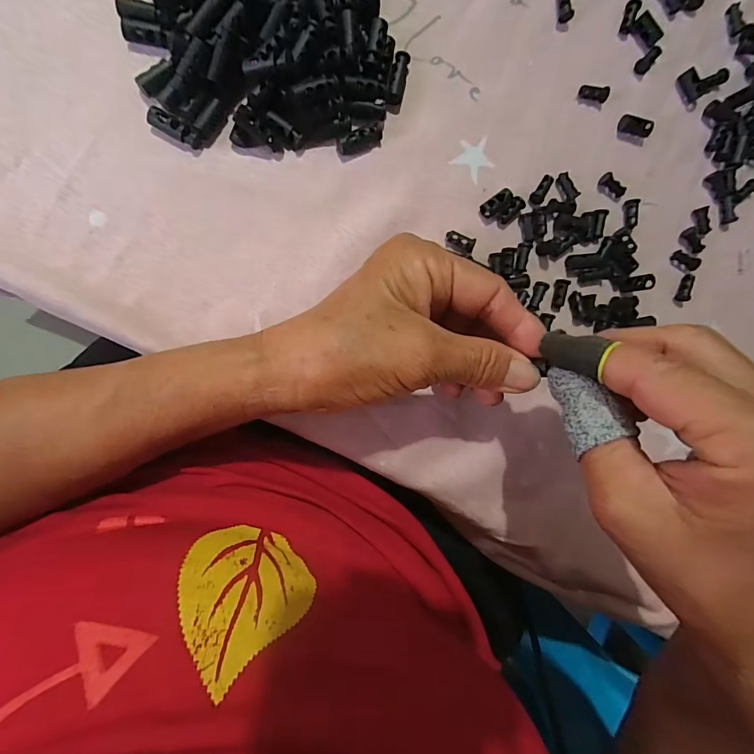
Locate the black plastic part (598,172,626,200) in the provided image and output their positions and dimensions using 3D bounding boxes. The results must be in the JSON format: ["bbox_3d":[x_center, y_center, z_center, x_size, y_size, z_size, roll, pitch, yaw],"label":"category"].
[{"bbox_3d":[0.143,-0.116,0.251,0.017,0.007,0.009,30,89,-10],"label":"black plastic part"}]

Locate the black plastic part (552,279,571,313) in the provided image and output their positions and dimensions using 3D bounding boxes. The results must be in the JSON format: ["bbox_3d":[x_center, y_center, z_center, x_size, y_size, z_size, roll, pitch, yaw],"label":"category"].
[{"bbox_3d":[0.110,-0.049,0.249,0.007,0.005,0.020,7,105,-9],"label":"black plastic part"}]

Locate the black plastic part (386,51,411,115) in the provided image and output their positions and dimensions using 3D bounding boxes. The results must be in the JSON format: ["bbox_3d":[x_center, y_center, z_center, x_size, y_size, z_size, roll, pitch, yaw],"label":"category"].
[{"bbox_3d":[0.012,-0.161,0.224,0.009,0.008,0.030,10,92,-10],"label":"black plastic part"}]

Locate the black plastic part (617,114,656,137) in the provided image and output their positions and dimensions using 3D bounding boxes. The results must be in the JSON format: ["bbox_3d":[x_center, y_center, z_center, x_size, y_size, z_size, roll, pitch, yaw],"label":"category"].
[{"bbox_3d":[0.157,-0.152,0.249,0.020,0.007,0.010,6,93,-9],"label":"black plastic part"}]

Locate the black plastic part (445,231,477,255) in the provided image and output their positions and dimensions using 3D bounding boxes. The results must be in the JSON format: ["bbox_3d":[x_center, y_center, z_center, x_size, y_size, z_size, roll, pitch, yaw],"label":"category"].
[{"bbox_3d":[0.047,-0.077,0.236,0.017,0.005,0.009,22,90,-10],"label":"black plastic part"}]

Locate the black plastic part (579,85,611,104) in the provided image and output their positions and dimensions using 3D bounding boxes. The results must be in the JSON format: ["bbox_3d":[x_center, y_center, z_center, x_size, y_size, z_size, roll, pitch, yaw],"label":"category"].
[{"bbox_3d":[0.128,-0.169,0.244,0.017,0.004,0.007,12,92,4],"label":"black plastic part"}]

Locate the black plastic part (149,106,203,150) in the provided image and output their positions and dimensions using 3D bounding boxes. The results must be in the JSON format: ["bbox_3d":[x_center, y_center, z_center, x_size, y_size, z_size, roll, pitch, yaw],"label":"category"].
[{"bbox_3d":[-0.100,-0.123,0.205,0.025,0.008,0.009,29,89,-10],"label":"black plastic part"}]

